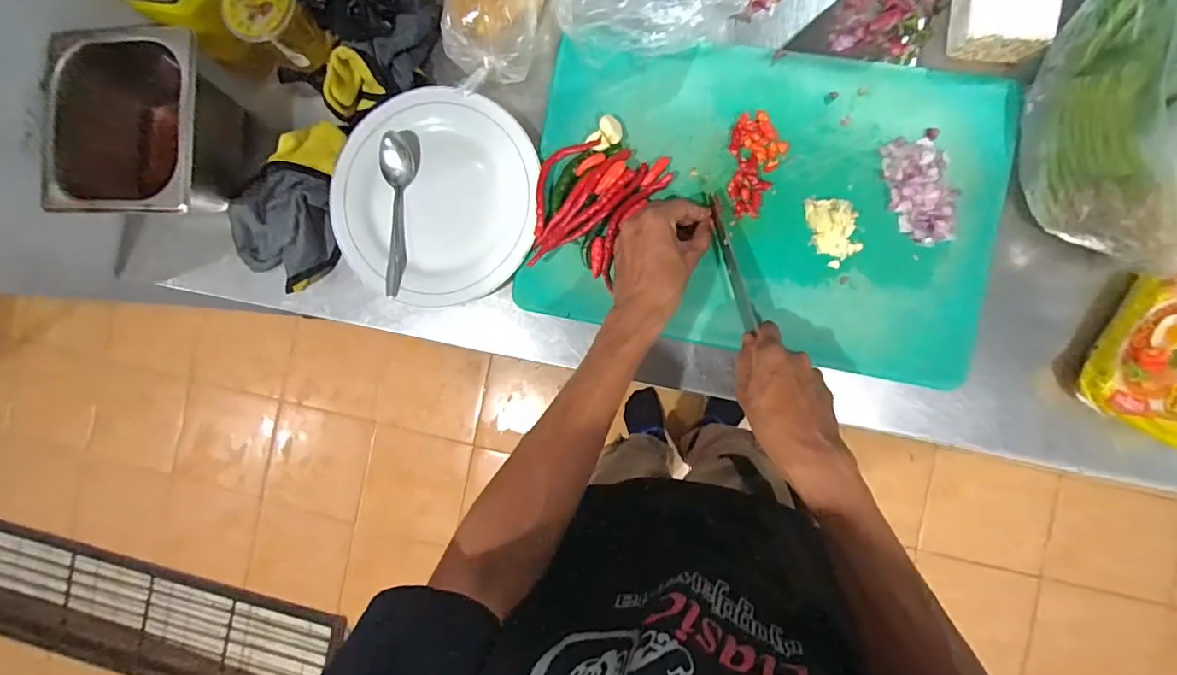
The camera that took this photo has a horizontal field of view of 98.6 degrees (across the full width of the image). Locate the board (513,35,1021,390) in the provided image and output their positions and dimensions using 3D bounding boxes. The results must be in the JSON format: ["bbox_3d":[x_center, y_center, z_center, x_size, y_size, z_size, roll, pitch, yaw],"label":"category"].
[{"bbox_3d":[0.165,-0.133,0.492,0.438,0.020,0.288,9,91,7],"label":"board"}]

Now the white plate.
[{"bbox_3d":[-0.159,-0.145,0.527,0.212,0.020,0.214,0,91,8],"label":"white plate"}]

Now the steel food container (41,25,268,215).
[{"bbox_3d":[-0.435,-0.205,0.517,0.145,0.103,0.173,4,91,7],"label":"steel food container"}]

